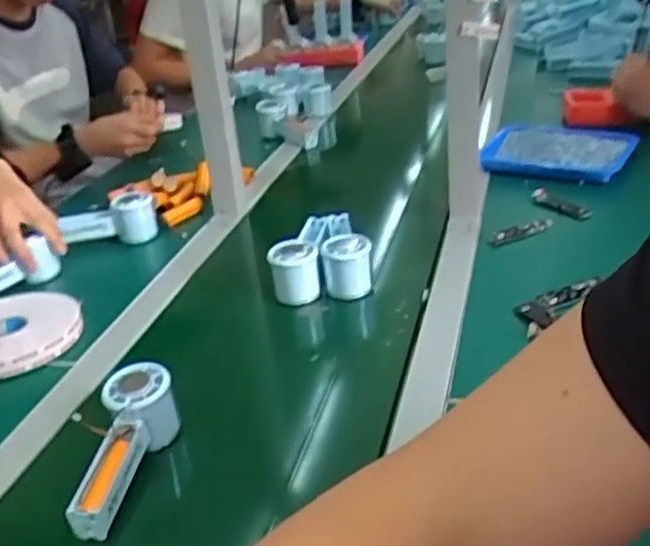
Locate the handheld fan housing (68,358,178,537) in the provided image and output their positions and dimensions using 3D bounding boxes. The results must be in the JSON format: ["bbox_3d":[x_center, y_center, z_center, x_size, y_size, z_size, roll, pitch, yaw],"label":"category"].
[{"bbox_3d":[-0.167,0.152,0.614,0.053,0.061,0.147,2,48,15],"label":"handheld fan housing"}]

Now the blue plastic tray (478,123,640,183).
[{"bbox_3d":[0.372,-0.200,1.165,0.209,0.023,0.208,11,32,29],"label":"blue plastic tray"}]

